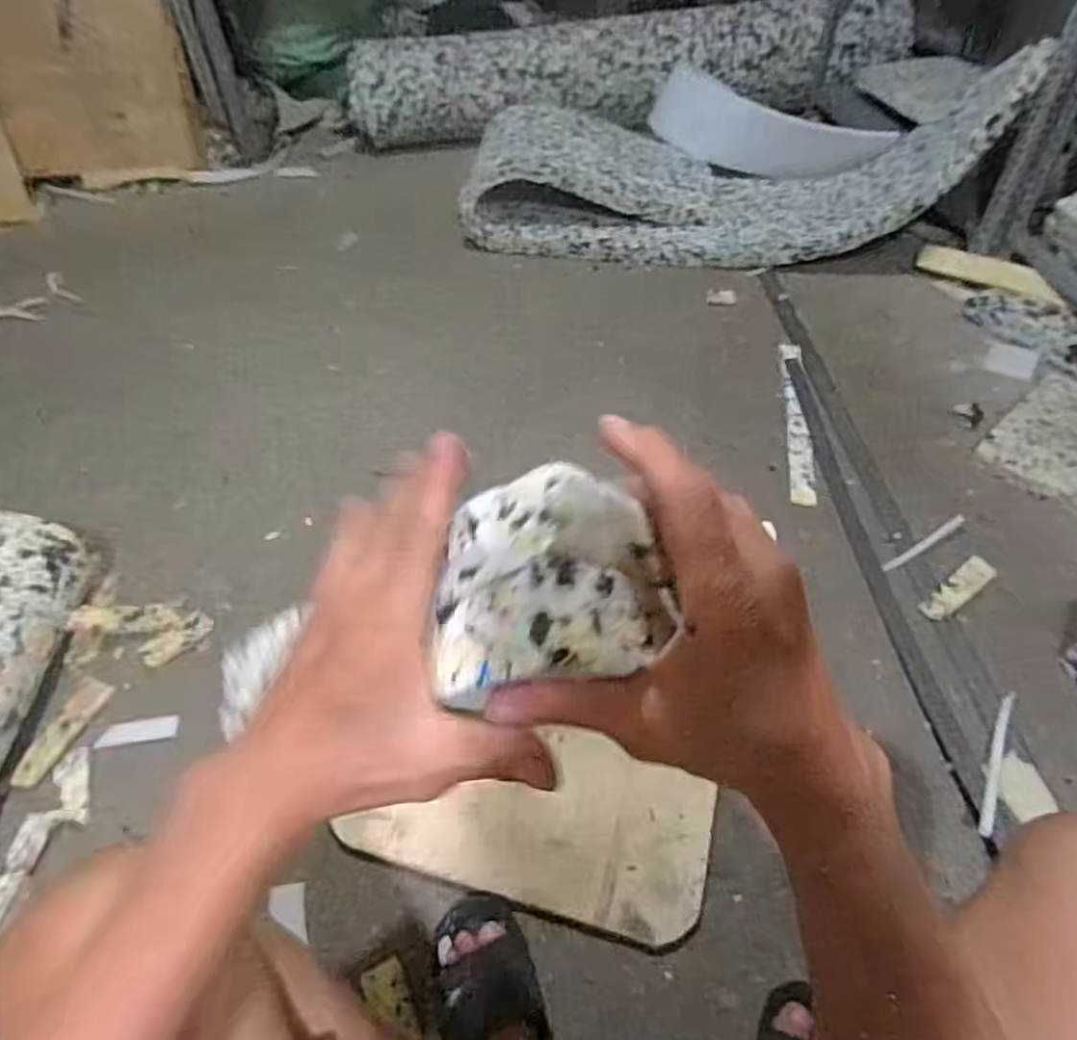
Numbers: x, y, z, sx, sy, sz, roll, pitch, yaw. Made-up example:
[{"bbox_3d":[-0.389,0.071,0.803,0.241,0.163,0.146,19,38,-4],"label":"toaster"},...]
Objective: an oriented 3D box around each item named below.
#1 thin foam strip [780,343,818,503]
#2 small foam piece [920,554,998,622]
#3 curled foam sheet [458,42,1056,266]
[{"bbox_3d":[0.461,-0.183,1.258,0.041,0.025,0.425,6,48,8],"label":"thin foam strip"},{"bbox_3d":[0.590,0.096,0.988,0.146,0.012,0.039,-28,52,-21],"label":"small foam piece"},{"bbox_3d":[0.412,-0.883,1.659,1.105,0.379,0.503,8,48,9],"label":"curled foam sheet"}]

